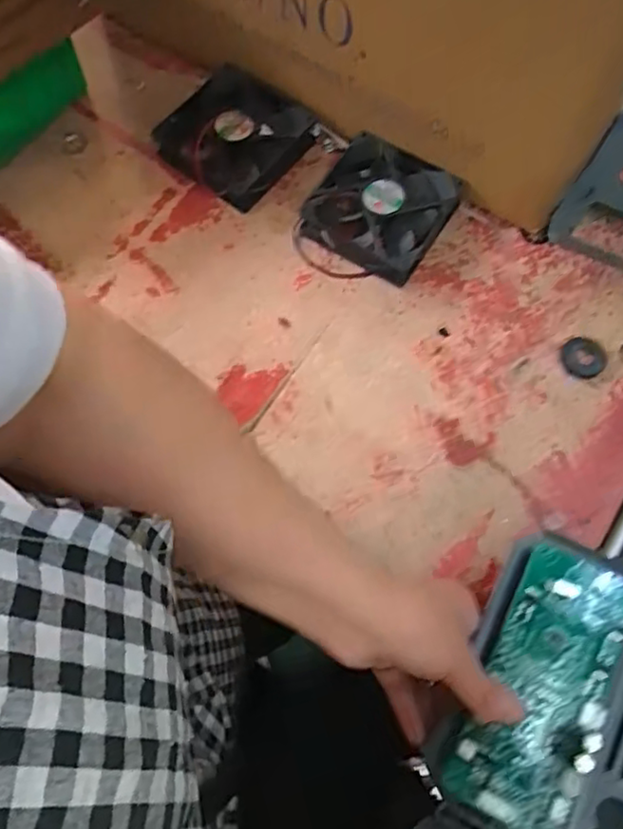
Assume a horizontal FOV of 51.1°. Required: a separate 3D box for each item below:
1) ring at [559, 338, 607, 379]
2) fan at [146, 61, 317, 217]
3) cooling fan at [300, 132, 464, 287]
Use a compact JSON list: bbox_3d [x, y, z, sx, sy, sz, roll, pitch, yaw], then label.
[{"bbox_3d":[0.191,-0.040,0.459,0.029,0.006,0.030,1,70,-3],"label":"ring"},{"bbox_3d":[-0.059,-0.219,0.513,0.098,0.032,0.097,39,72,10],"label":"fan"},{"bbox_3d":[0.055,-0.157,0.490,0.091,0.033,0.101,35,72,8],"label":"cooling fan"}]

